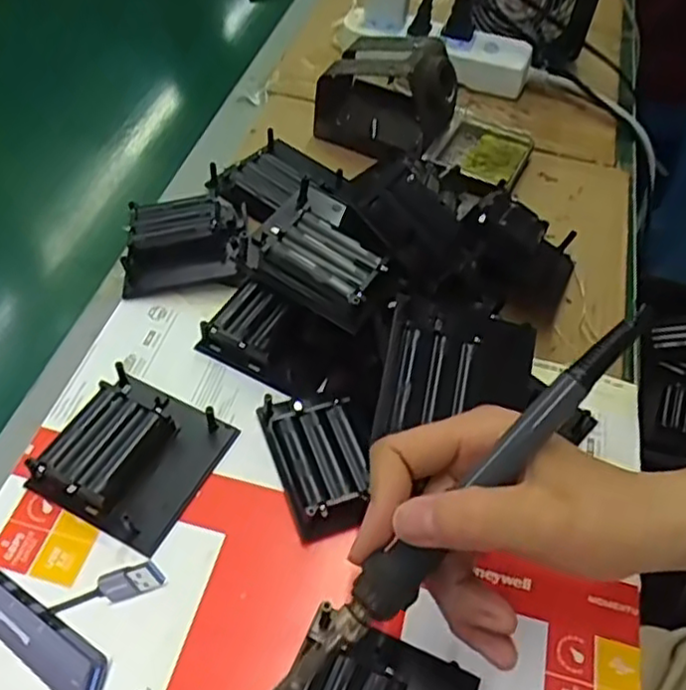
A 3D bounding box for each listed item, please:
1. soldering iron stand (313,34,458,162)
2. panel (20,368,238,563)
[{"bbox_3d":[0.034,-0.191,0.517,0.100,0.065,0.080,15,53,7],"label":"soldering iron stand"},{"bbox_3d":[-0.107,0.054,0.355,0.072,0.019,0.080,24,55,14],"label":"panel"}]

